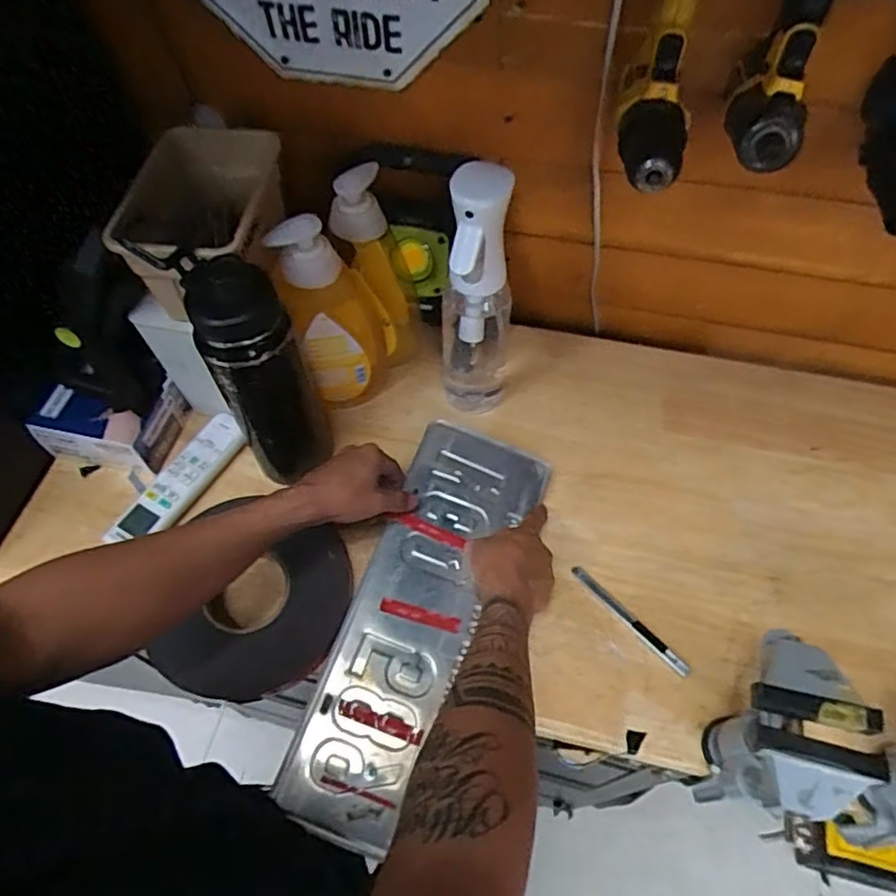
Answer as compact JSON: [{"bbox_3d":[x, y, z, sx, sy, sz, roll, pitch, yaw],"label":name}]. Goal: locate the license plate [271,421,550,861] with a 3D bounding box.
[{"bbox_3d":[-0.031,0.147,0.592,0.121,0.012,0.379,24,64,6],"label":"license plate"}]

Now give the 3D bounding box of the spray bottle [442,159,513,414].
[{"bbox_3d":[0.029,-0.148,0.618,0.070,0.277,0.094,2,60,2],"label":"spray bottle"}]

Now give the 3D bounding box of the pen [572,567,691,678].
[{"bbox_3d":[0.169,0.159,0.595,0.013,0.009,0.133,-38,66,-19],"label":"pen"}]

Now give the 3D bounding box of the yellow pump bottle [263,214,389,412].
[{"bbox_3d":[-0.107,-0.118,0.623,0.085,0.245,0.048,-17,61,-9],"label":"yellow pump bottle"}]

